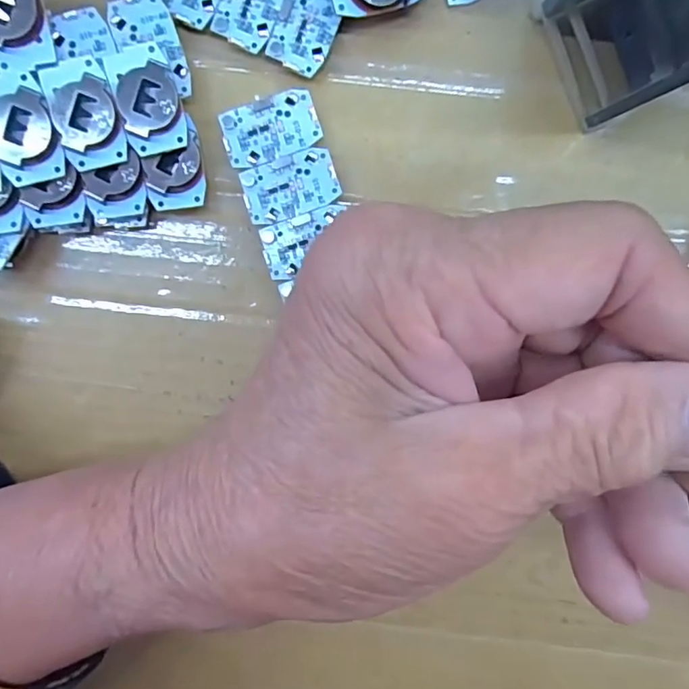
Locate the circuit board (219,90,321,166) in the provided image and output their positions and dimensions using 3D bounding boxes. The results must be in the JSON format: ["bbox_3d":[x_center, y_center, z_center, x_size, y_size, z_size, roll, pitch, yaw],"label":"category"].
[{"bbox_3d":[-0.023,-0.066,0.161,0.029,0.004,0.018,-17,97,4],"label":"circuit board"}]

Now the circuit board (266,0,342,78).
[{"bbox_3d":[-0.011,-0.098,0.159,0.017,0.004,0.030,22,98,-1],"label":"circuit board"}]

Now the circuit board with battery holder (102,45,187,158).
[{"bbox_3d":[-0.058,-0.072,0.154,0.017,0.007,0.029,-13,97,3],"label":"circuit board with battery holder"}]

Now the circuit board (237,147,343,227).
[{"bbox_3d":[-0.017,-0.049,0.163,0.029,0.004,0.018,-19,97,4],"label":"circuit board"}]

